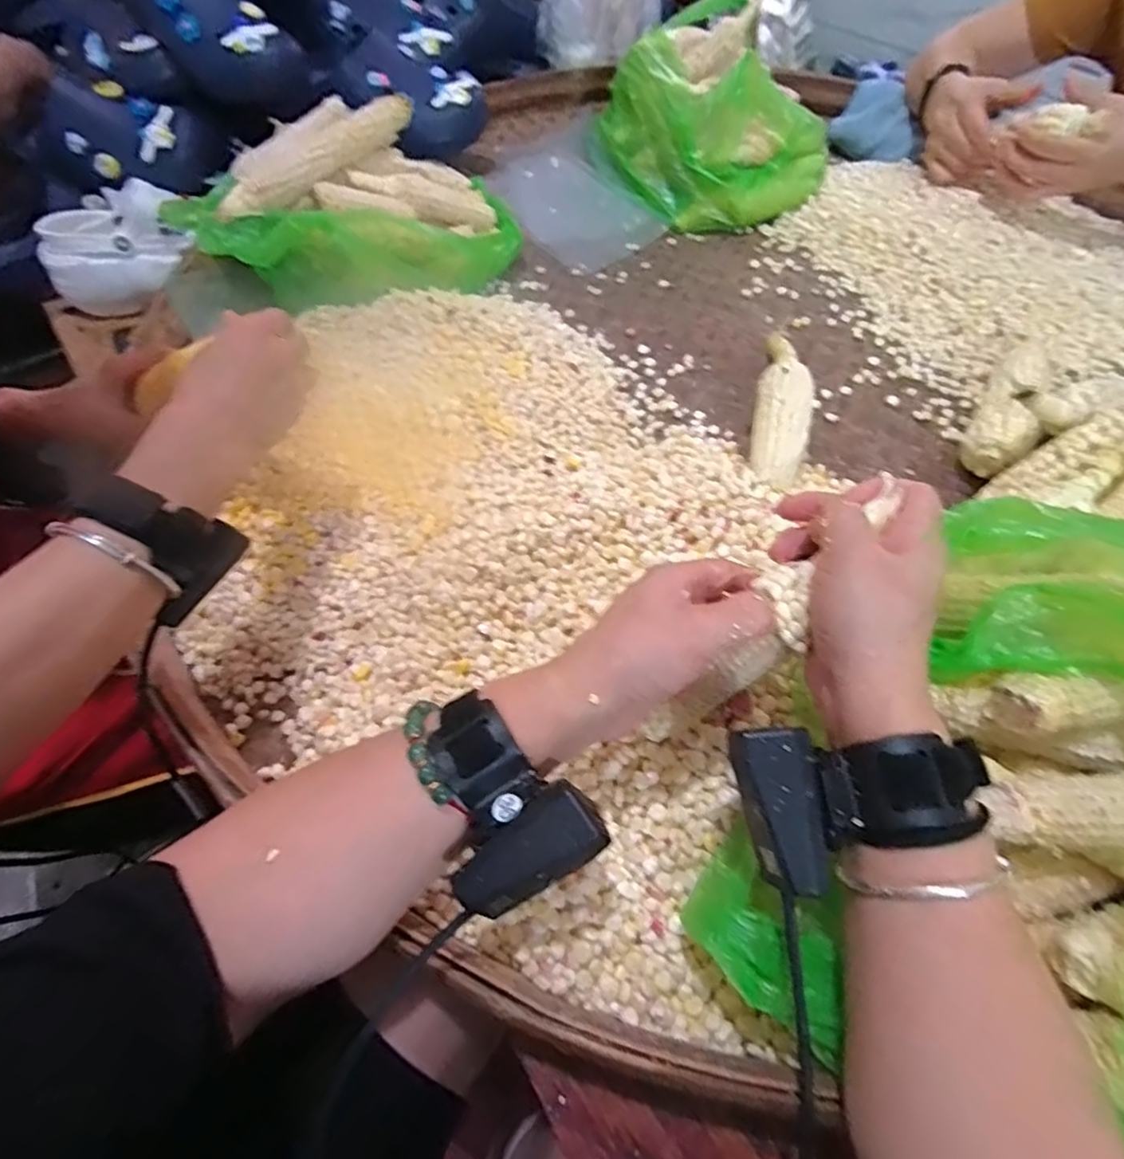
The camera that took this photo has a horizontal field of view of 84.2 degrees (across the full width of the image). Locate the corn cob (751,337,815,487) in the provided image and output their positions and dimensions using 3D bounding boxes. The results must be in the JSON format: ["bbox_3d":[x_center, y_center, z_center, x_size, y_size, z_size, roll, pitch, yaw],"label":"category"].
[{"bbox_3d":[0.198,-0.154,0.560,0.045,0.048,0.220,13,57,9],"label":"corn cob"}]

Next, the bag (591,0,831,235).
[{"bbox_3d":[0.187,-0.633,0.835,0.250,0.145,0.338,-16,57,-10],"label":"bag"}]

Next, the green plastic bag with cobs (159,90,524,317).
[{"bbox_3d":[-0.234,-0.418,0.705,0.361,0.148,0.205,-20,58,-12],"label":"green plastic bag with cobs"}]

